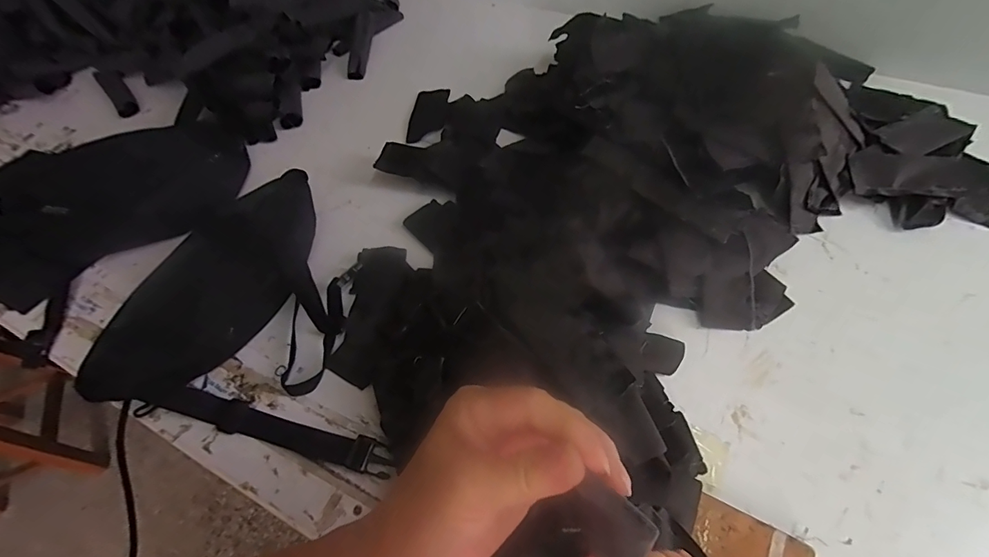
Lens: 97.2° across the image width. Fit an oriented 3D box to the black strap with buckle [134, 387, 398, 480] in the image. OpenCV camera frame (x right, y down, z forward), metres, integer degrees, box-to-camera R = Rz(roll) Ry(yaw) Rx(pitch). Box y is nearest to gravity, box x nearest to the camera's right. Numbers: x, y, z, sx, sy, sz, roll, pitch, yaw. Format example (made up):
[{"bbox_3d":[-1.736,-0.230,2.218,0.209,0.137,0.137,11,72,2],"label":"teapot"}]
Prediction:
[{"bbox_3d":[-0.213,0.144,0.420,0.248,0.014,0.028,12,60,11],"label":"black strap with buckle"}]

